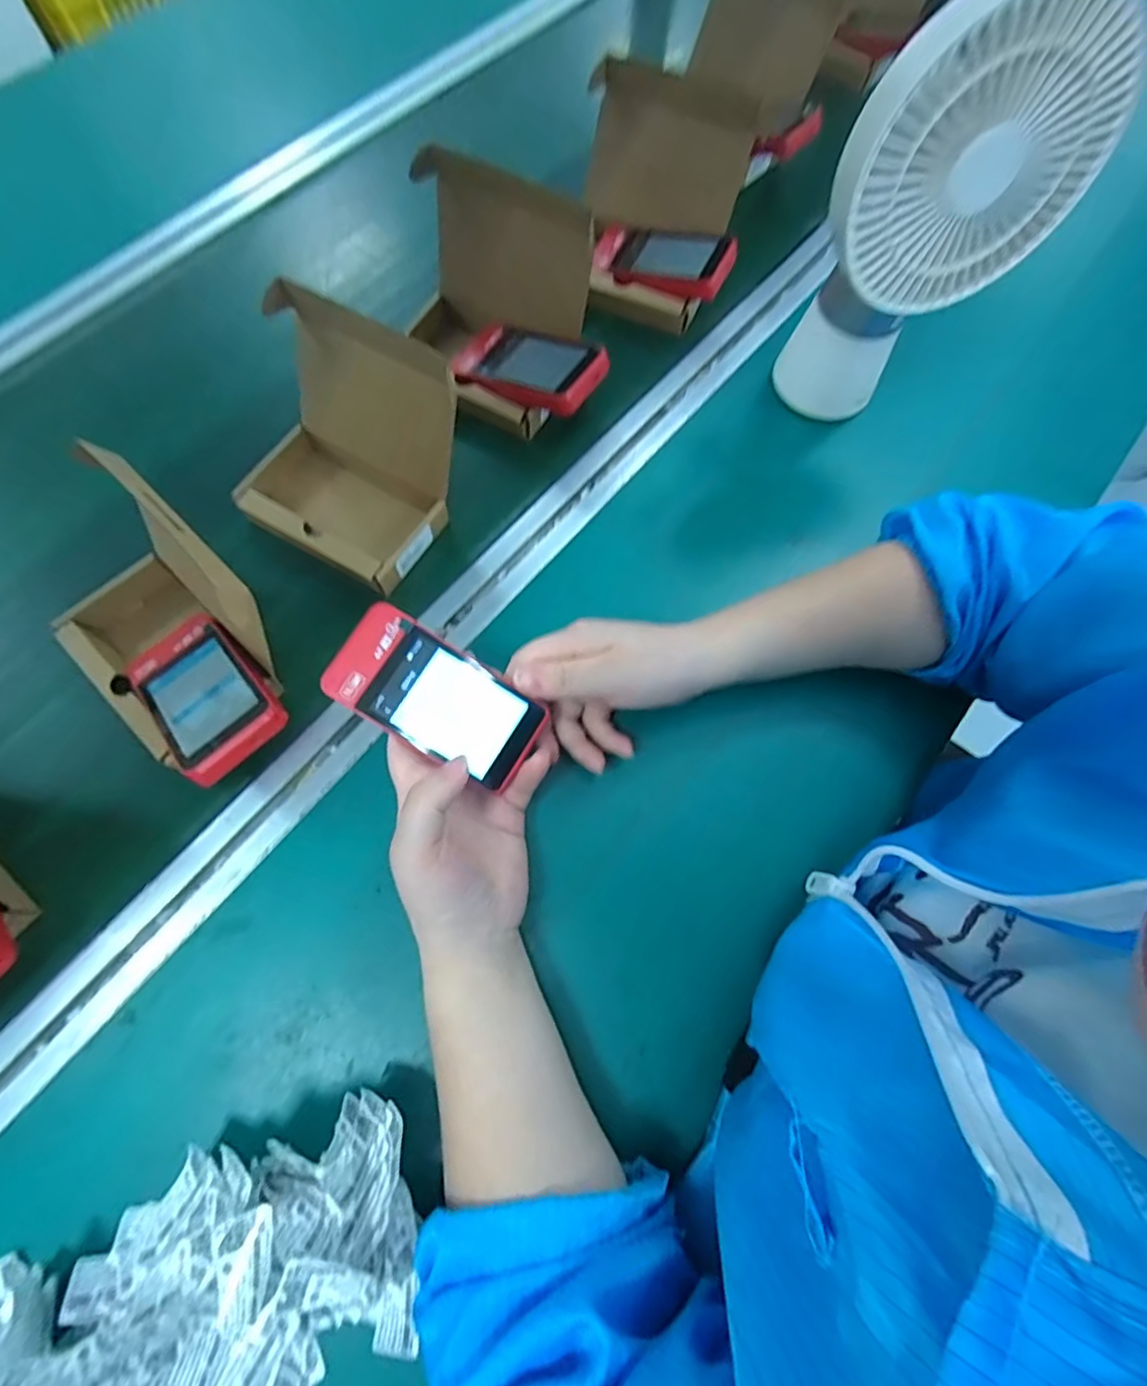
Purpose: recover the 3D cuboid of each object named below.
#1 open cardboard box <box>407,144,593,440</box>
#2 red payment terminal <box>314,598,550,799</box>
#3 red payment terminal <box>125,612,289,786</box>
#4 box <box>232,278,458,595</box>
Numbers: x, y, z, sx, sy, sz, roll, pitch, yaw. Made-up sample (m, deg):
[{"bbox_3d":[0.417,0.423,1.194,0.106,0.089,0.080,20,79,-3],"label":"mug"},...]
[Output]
[{"bbox_3d":[-0.077,-0.302,0.470,0.149,0.117,0.124,24,72,8],"label":"open cardboard box"},{"bbox_3d":[-0.079,0.003,0.354,0.119,0.019,0.061,32,80,-4],"label":"red payment terminal"},{"bbox_3d":[-0.232,-0.002,0.381,0.064,0.015,0.131,-44,60,-14],"label":"red payment terminal"},{"bbox_3d":[-0.163,-0.169,0.423,0.148,0.108,0.129,31,73,10],"label":"box"}]

